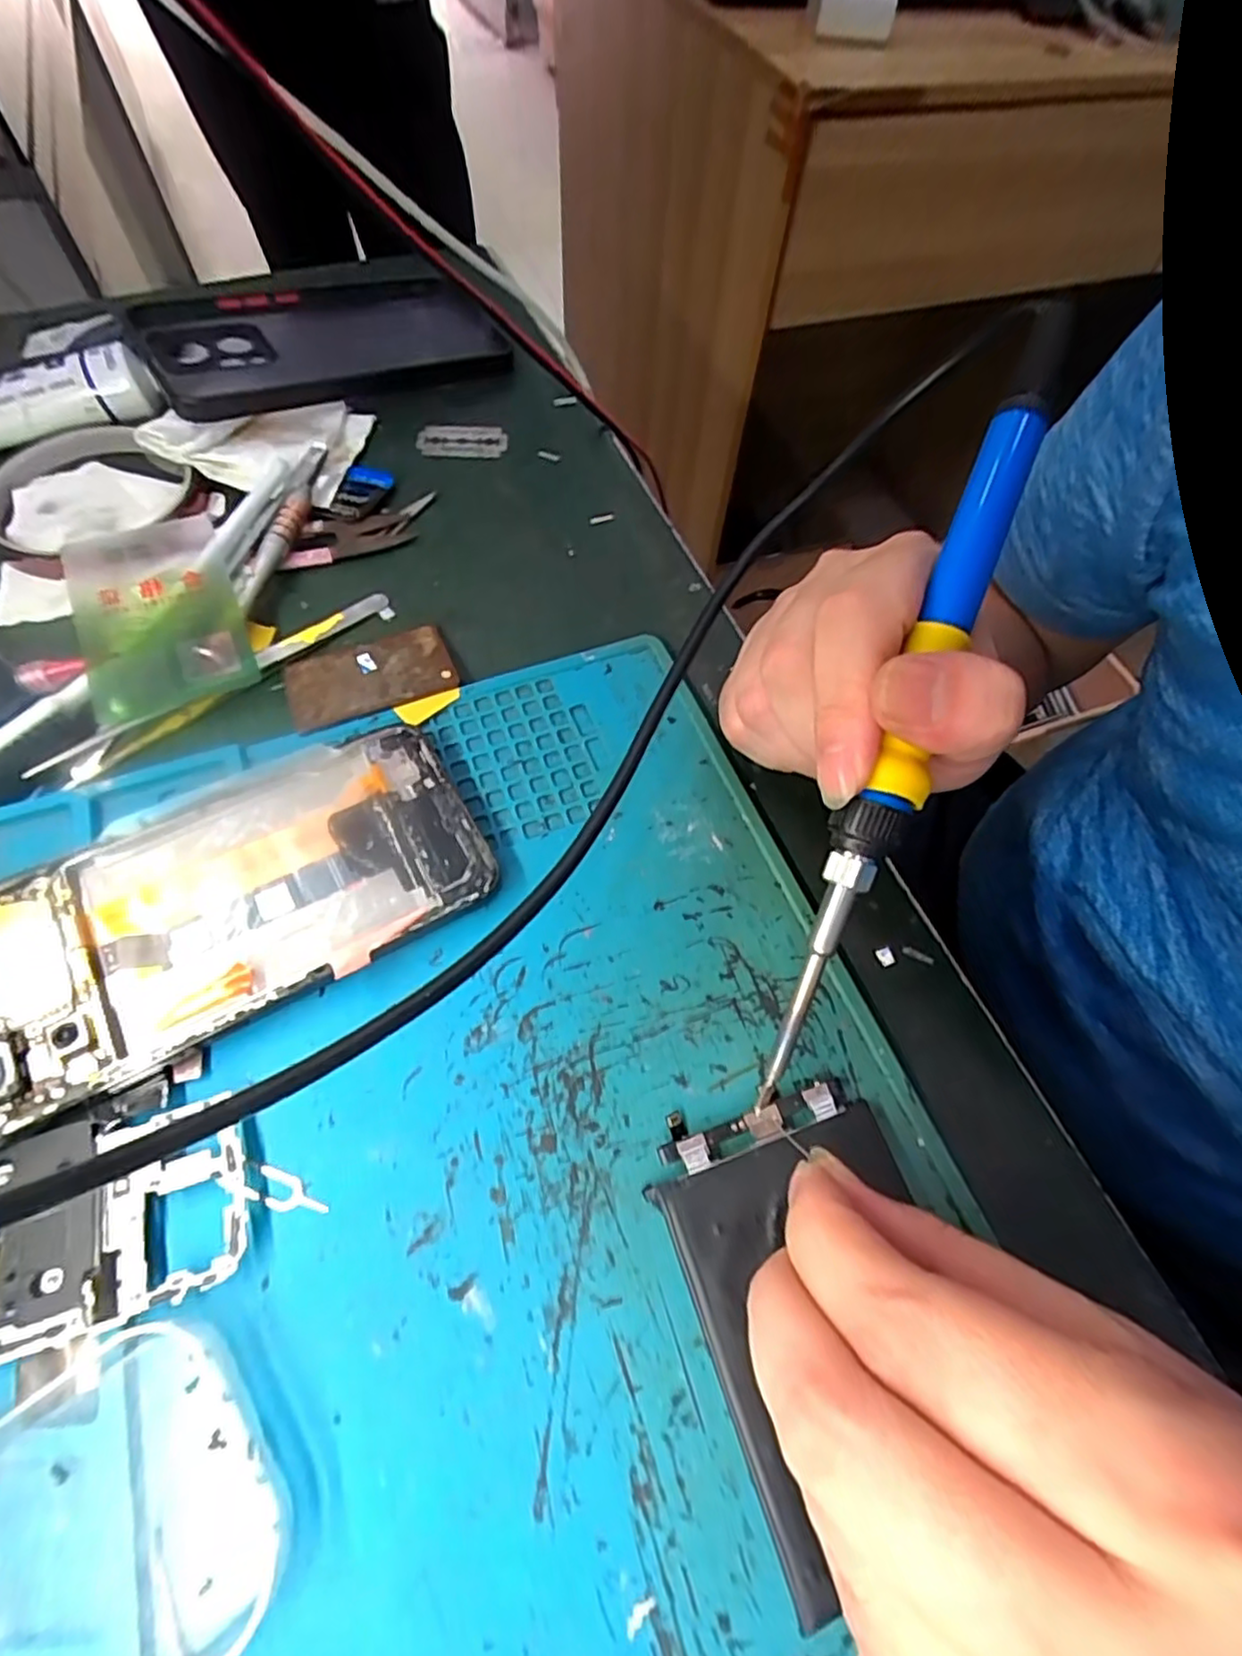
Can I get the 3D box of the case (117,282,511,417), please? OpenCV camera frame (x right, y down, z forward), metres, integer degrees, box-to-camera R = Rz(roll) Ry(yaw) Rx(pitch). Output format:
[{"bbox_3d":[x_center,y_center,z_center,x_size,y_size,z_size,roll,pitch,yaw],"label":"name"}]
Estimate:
[{"bbox_3d":[-0.141,-0.237,0.333,0.164,0.017,0.084,-27,67,-24],"label":"case"}]

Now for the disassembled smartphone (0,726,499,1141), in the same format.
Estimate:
[{"bbox_3d":[-0.121,0.025,0.204,0.157,0.015,0.074,-26,66,-15],"label":"disassembled smartphone"}]

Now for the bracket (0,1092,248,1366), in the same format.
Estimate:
[{"bbox_3d":[-0.129,0.098,0.171,0.064,0.008,0.048,-16,64,-10],"label":"bracket"}]

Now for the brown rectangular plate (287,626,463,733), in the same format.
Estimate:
[{"bbox_3d":[-0.095,-0.058,0.255,0.060,0.005,0.037,-21,65,-13],"label":"brown rectangular plate"}]

